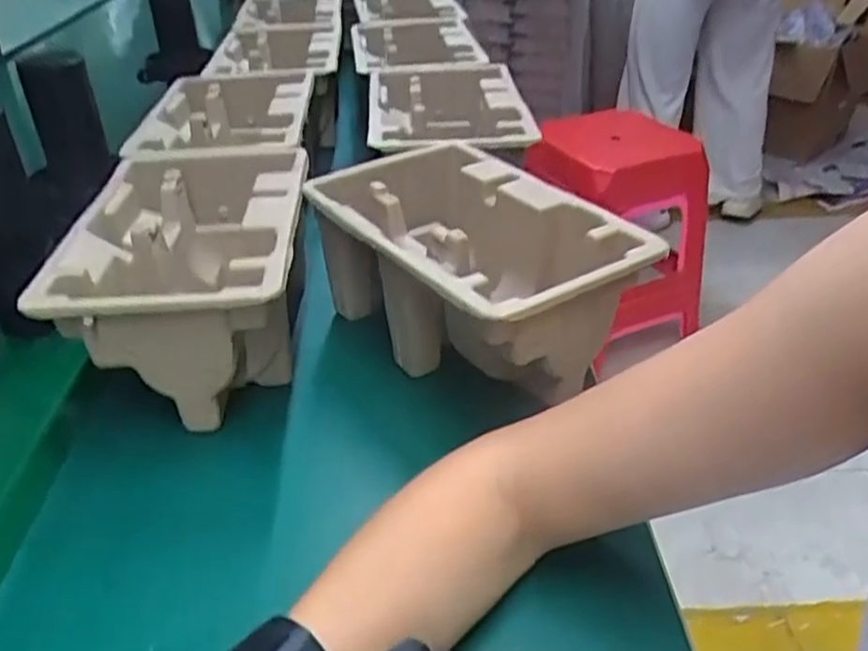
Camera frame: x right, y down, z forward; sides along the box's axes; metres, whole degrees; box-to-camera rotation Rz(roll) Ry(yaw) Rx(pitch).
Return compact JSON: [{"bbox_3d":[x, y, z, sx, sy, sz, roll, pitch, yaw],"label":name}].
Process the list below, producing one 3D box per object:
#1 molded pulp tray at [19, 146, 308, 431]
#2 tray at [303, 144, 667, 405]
[{"bbox_3d":[-0.168,-0.037,0.528,0.144,0.108,0.229,-3,33,-5],"label":"molded pulp tray"},{"bbox_3d":[0.028,-0.043,0.524,0.163,0.092,0.229,-23,39,-31],"label":"tray"}]

